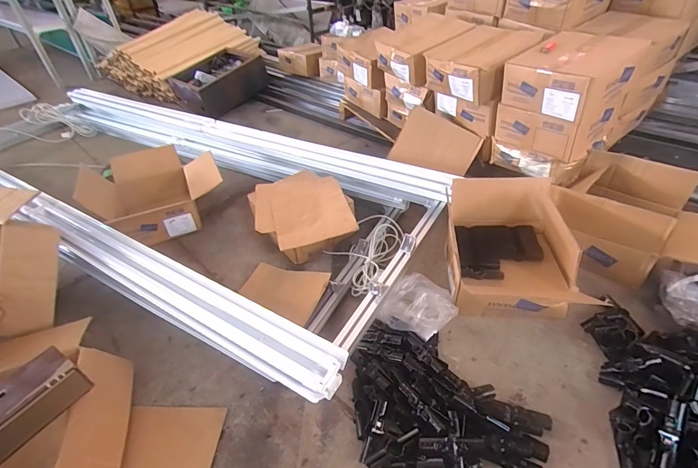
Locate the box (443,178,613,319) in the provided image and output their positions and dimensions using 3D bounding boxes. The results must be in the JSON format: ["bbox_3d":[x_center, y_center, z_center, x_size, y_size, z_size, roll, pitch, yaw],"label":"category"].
[{"bbox_3d":[0.457,0.044,1.063,0.336,0.235,0.377,6,41,12],"label":"box"}]

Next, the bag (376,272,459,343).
[{"bbox_3d":[0.196,0.185,0.999,0.187,0.080,0.174,13,43,19],"label":"bag"}]

